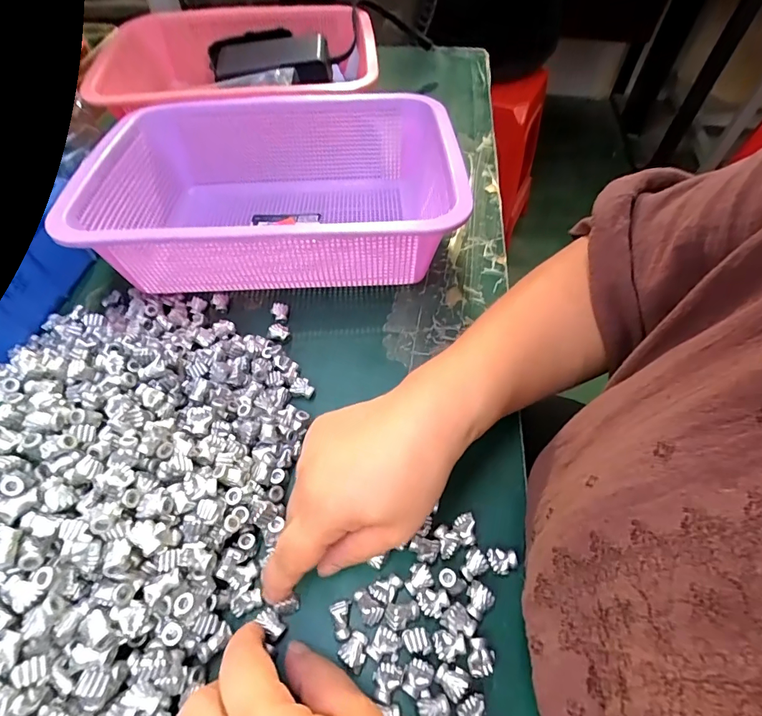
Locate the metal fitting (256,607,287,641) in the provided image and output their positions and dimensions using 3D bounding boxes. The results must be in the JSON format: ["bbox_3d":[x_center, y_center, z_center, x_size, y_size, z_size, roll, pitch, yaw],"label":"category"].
[{"bbox_3d":[-0.060,0.145,0.236,0.015,0.007,0.008,36,63,23],"label":"metal fitting"}]

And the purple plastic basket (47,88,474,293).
[{"bbox_3d":[-0.087,-0.146,0.390,0.288,0.096,0.223,-2,54,-2],"label":"purple plastic basket"}]

